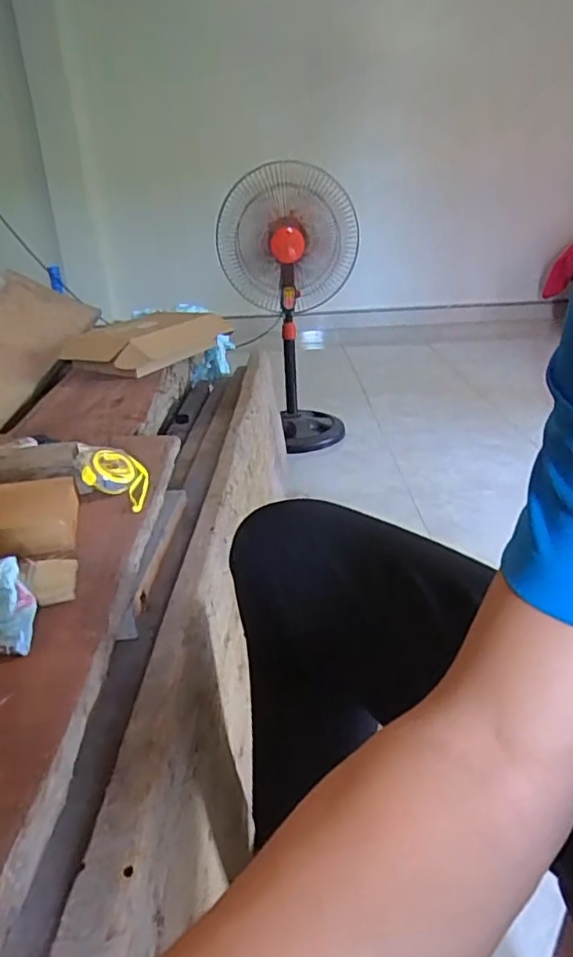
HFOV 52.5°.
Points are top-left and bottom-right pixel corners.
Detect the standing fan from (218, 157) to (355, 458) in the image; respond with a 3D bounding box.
[{"bbox_3d":[0.010,-0.506,1.858,0.403,0.834,0.318,-5,25,-4],"label":"standing fan"}]

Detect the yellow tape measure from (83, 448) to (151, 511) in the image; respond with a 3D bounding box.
[{"bbox_3d":[-0.216,-0.002,0.738,0.075,0.058,0.100,-10,26,-13],"label":"yellow tape measure"}]

